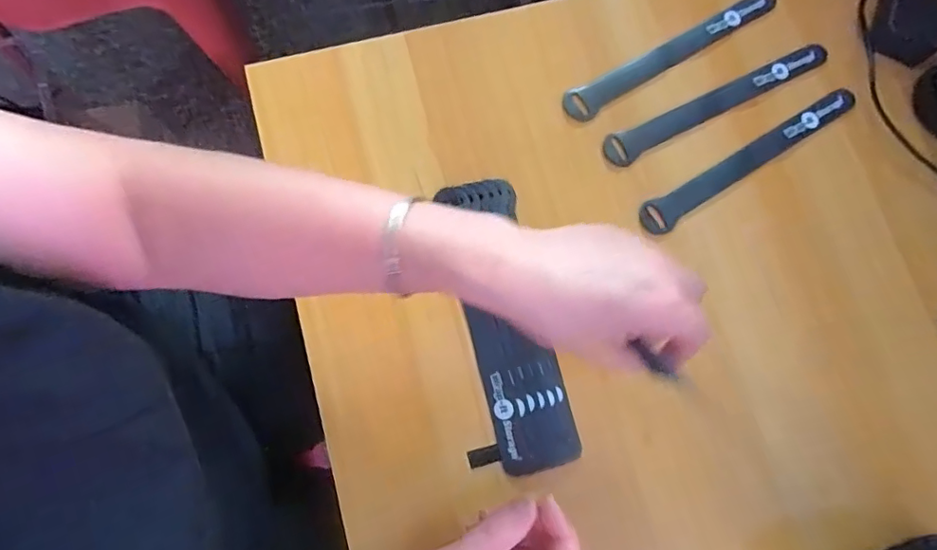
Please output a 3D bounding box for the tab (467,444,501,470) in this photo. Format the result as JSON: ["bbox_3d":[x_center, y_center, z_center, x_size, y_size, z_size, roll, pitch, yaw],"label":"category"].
[{"bbox_3d":[0.010,0.120,0.354,0.020,0.006,0.012,-15,79,-4],"label":"tab"}]

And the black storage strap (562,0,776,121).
[{"bbox_3d":[0.161,-0.172,0.417,0.202,0.005,0.024,-30,81,-10],"label":"black storage strap"}]

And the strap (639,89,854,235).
[{"bbox_3d":[0.213,-0.089,0.403,0.204,0.004,0.023,-32,80,-11],"label":"strap"}]

